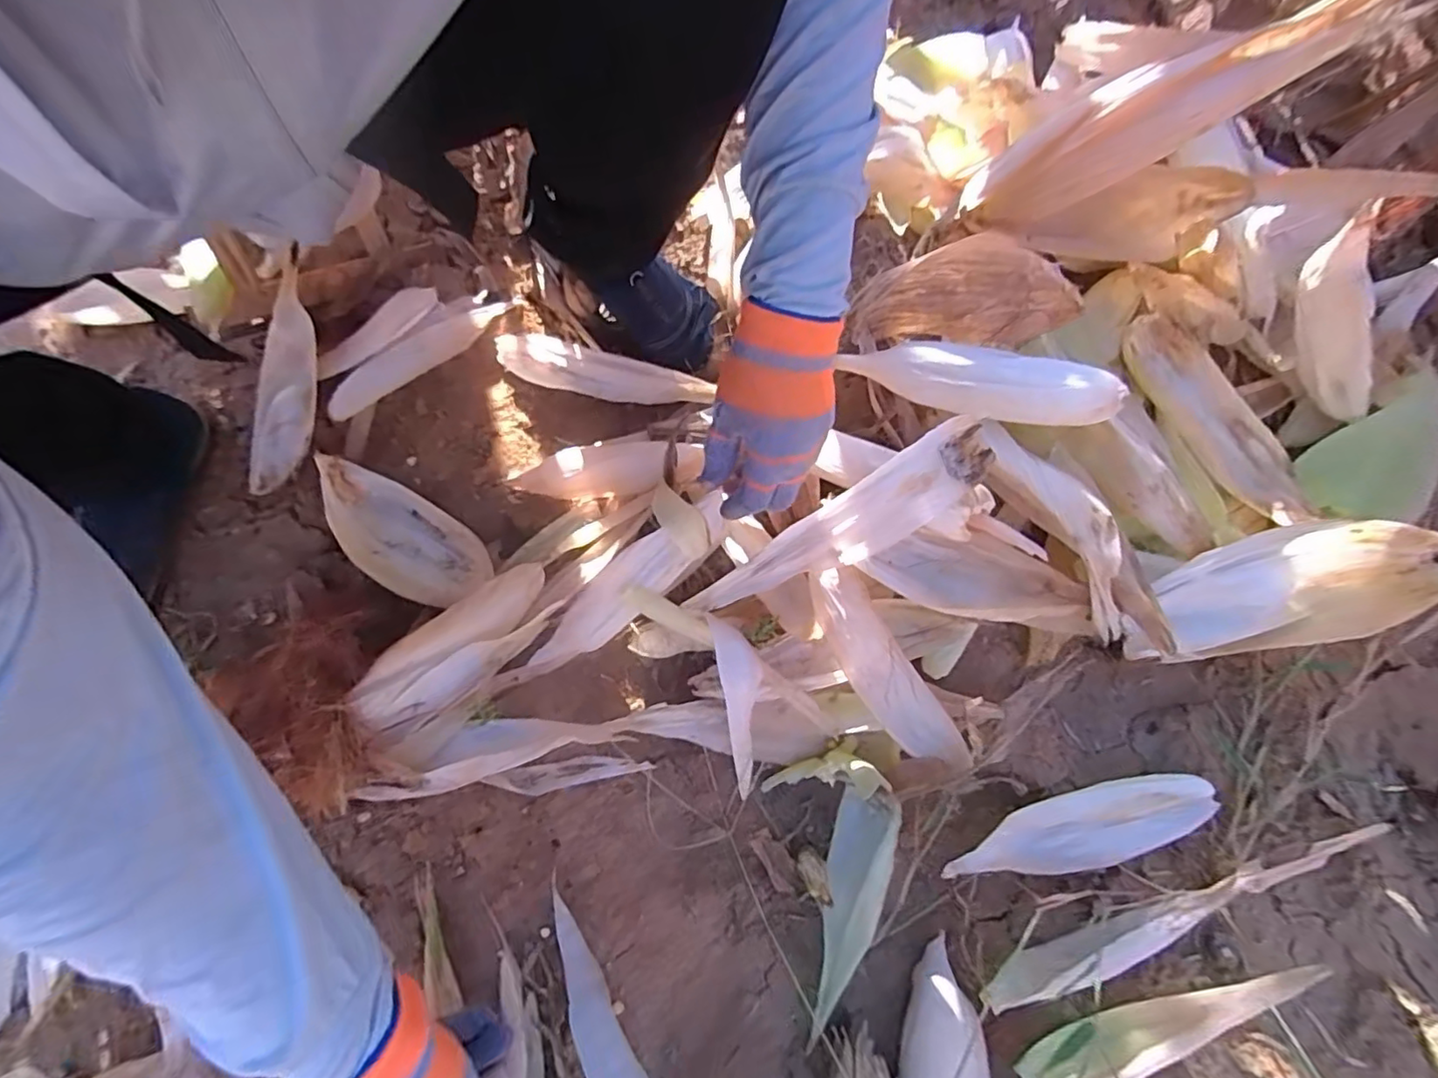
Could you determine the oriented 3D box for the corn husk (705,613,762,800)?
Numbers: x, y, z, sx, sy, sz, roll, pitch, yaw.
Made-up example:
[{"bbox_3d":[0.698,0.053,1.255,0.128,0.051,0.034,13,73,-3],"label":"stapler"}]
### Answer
[{"bbox_3d":[0.018,0.134,0.509,0.035,0.024,0.143,-7,89,-1],"label":"corn husk"}]

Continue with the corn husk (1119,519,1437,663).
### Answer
[{"bbox_3d":[0.424,0.037,0.474,0.242,0.066,0.083,-7,72,-1],"label":"corn husk"}]

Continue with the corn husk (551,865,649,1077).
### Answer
[{"bbox_3d":[-0.090,0.337,0.444,0.036,0.016,0.173,-31,75,-7],"label":"corn husk"}]

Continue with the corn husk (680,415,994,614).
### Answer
[{"bbox_3d":[0.085,-0.004,0.474,0.243,0.018,0.054,-31,74,10],"label":"corn husk"}]

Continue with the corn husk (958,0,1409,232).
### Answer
[{"bbox_3d":[0.314,-0.312,0.456,0.056,0.317,0.063,28,71,-31],"label":"corn husk"}]

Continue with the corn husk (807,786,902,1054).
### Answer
[{"bbox_3d":[0.105,0.301,0.514,0.054,0.045,0.193,15,75,6],"label":"corn husk"}]

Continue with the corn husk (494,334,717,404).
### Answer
[{"bbox_3d":[-0.115,-0.165,0.623,0.220,0.035,0.033,15,75,6],"label":"corn husk"}]

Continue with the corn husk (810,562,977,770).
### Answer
[{"bbox_3d":[0.125,0.100,0.489,0.044,0.031,0.173,-33,89,-9],"label":"corn husk"}]

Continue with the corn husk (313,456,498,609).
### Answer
[{"bbox_3d":[-0.292,-0.005,0.567,0.189,0.019,0.076,32,78,10],"label":"corn husk"}]

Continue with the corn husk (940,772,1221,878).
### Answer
[{"bbox_3d":[0.274,0.220,0.480,0.210,0.034,0.056,-10,74,-1],"label":"corn husk"}]

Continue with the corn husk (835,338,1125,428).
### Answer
[{"bbox_3d":[0.198,-0.122,0.491,0.198,0.034,0.042,16,73,22],"label":"corn husk"}]

